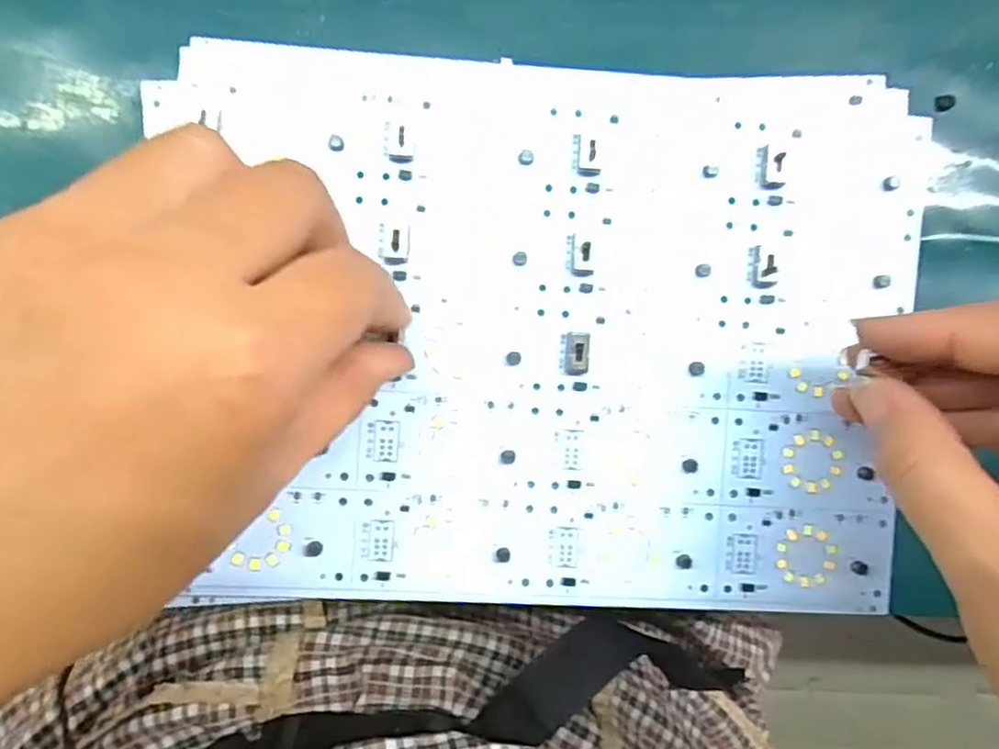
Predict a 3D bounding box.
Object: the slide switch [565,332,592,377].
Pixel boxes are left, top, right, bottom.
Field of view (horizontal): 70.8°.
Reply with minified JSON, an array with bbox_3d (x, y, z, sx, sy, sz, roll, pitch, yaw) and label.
[{"bbox_3d":[0.025,-0.007,0.226,0.008,0.005,0.014,7,93,-6],"label":"slide switch"}]

